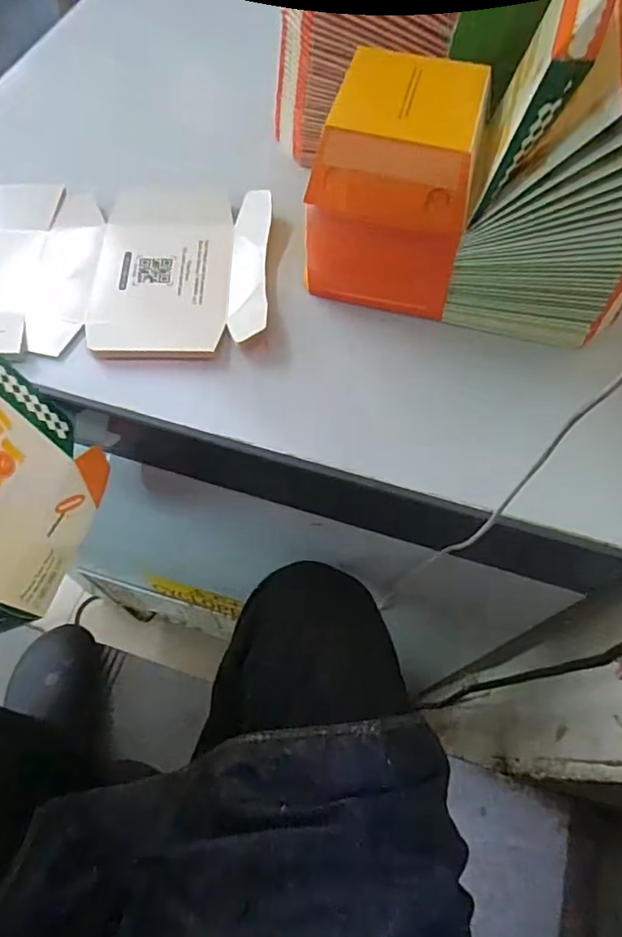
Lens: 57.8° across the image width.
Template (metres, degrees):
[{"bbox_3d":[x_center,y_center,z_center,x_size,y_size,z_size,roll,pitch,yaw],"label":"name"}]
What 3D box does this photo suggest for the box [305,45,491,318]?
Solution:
[{"bbox_3d":[0.055,-0.196,0.402,0.121,0.126,0.109,16,63,6],"label":"box"}]

